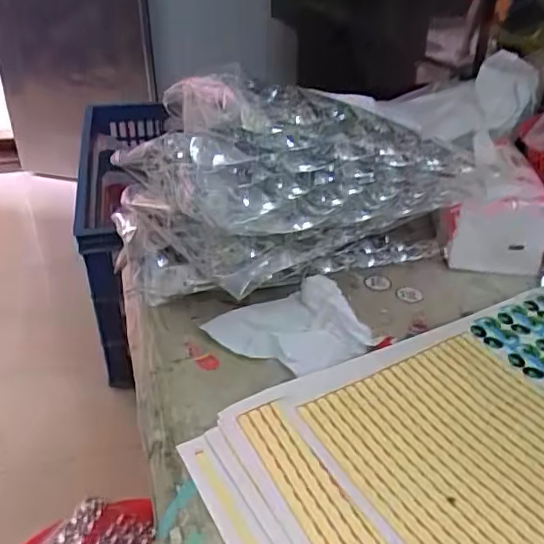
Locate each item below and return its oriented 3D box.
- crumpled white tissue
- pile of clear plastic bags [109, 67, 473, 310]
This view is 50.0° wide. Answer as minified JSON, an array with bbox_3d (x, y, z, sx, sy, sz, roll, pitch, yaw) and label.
[{"bbox_3d":[0.017,0.043,0.499,0.120,0.021,0.111,-18,37,-25],"label":"crumpled white tissue"},{"bbox_3d":[0.033,-0.091,0.571,0.378,0.169,0.188,-6,34,-8],"label":"pile of clear plastic bags"}]

